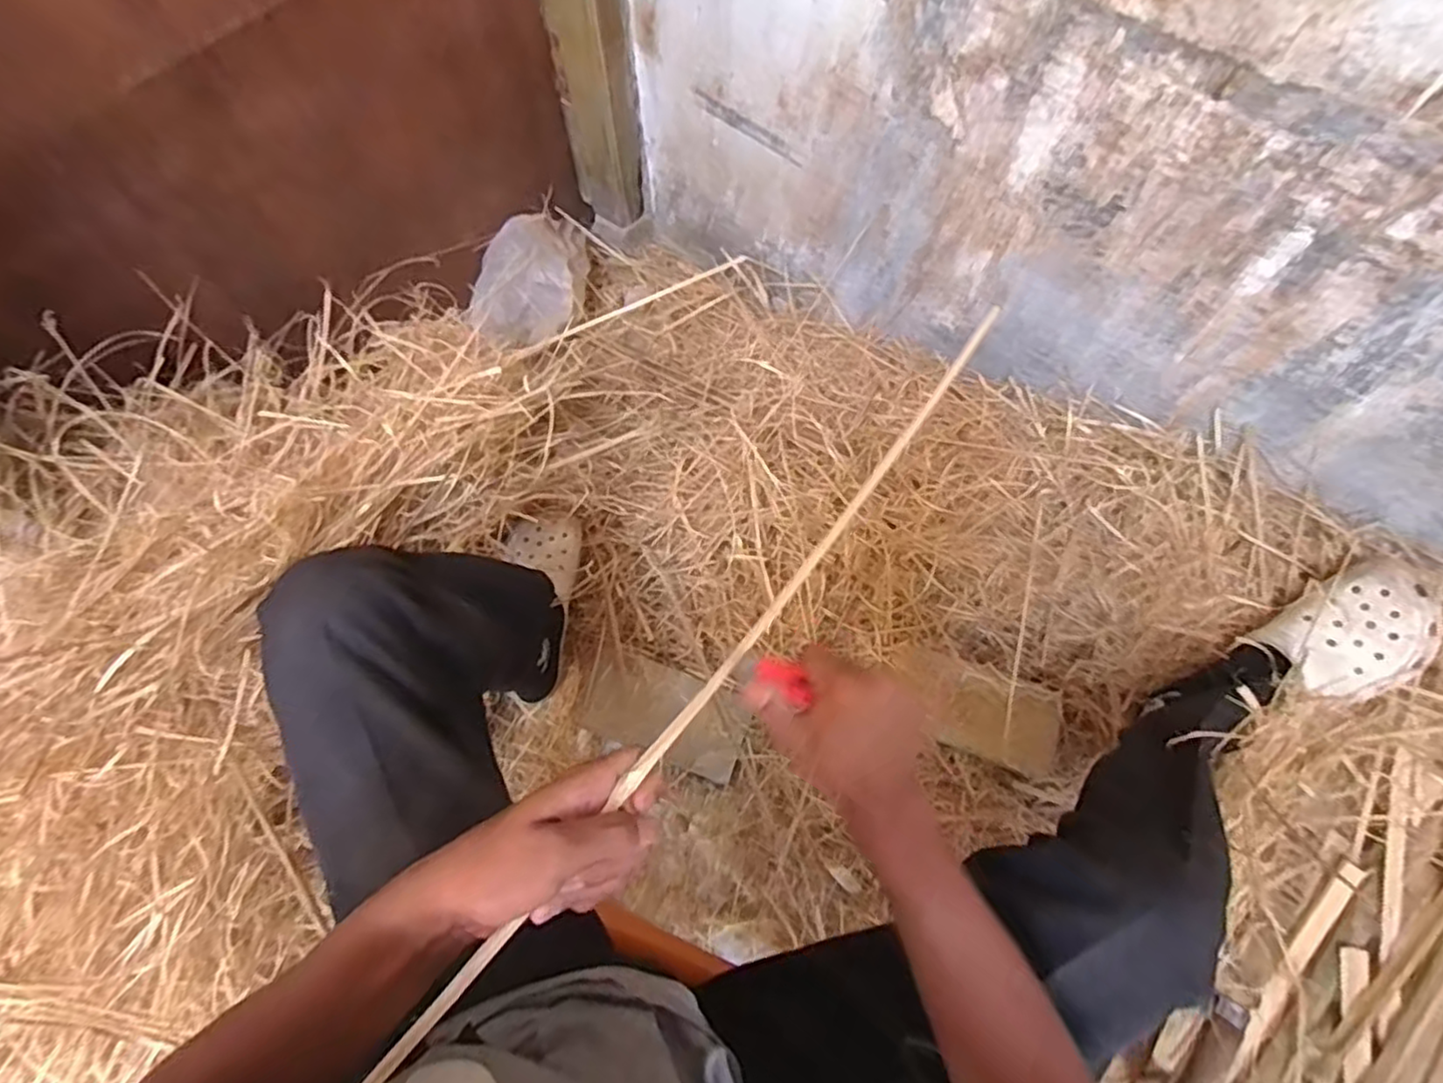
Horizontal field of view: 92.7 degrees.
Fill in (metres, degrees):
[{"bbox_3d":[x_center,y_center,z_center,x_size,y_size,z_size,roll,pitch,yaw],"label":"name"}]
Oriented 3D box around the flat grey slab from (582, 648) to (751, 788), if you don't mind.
[{"bbox_3d":[-0.070,0.215,0.862,0.202,0.034,0.104,19,68,8],"label":"flat grey slab"}]

